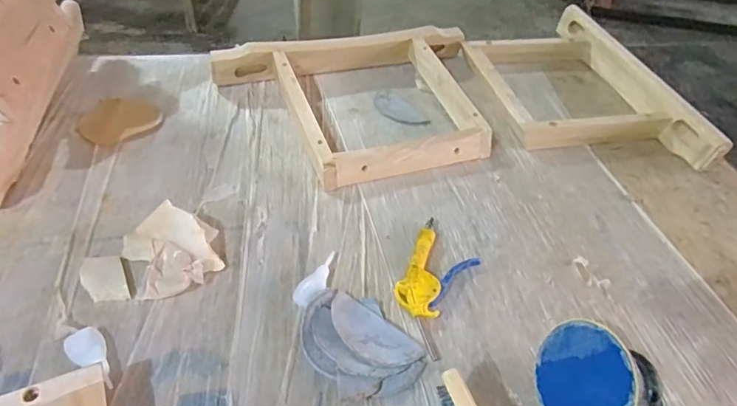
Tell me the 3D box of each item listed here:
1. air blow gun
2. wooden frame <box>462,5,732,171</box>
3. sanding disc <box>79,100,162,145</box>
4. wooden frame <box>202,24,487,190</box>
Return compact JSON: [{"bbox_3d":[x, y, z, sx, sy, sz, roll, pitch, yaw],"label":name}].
[{"bbox_3d":[0.083,0.099,0.618,0.081,0.021,0.185,19,47,11],"label":"air blow gun"},{"bbox_3d":[0.373,-0.211,0.915,0.297,0.078,0.454,-11,48,-16],"label":"wooden frame"},{"bbox_3d":[-0.406,-0.136,0.802,0.117,0.006,0.105,-33,57,-32],"label":"sanding disc"},{"bbox_3d":[0.004,-0.174,0.837,0.470,0.072,0.315,-11,49,-17],"label":"wooden frame"}]

